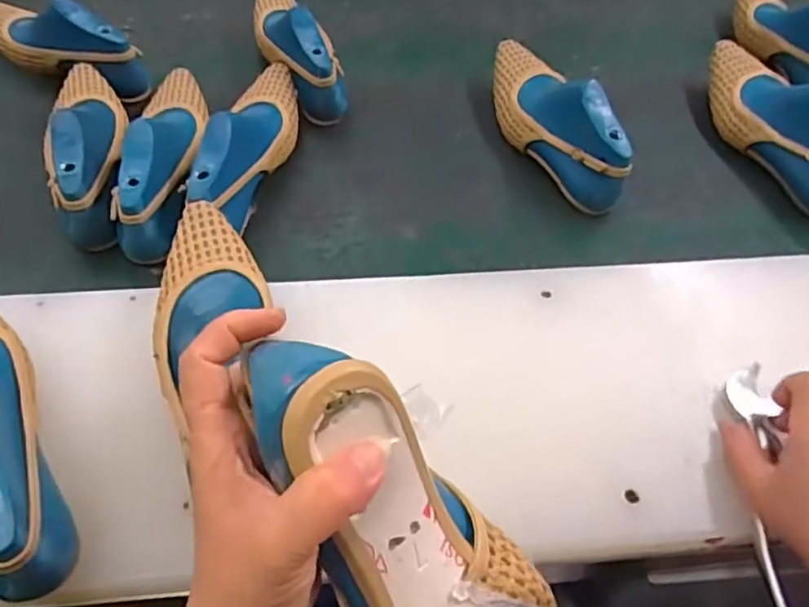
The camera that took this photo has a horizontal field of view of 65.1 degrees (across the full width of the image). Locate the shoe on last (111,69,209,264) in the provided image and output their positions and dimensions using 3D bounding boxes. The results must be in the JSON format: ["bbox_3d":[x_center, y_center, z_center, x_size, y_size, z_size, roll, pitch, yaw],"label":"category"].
[{"bbox_3d":[-0.235,-0.161,0.625,0.065,0.079,0.240,-2,50,-4],"label":"shoe on last"}]

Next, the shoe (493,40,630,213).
[{"bbox_3d":[0.153,-0.206,0.679,0.073,0.089,0.256,-9,51,-10],"label":"shoe"}]

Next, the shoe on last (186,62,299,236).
[{"bbox_3d":[-0.151,-0.168,0.637,0.068,0.096,0.234,3,50,-1],"label":"shoe on last"}]

